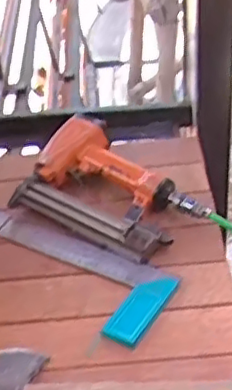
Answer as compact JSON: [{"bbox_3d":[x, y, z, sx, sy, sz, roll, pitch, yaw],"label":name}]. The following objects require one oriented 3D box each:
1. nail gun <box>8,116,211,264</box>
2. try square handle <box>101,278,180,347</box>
[{"bbox_3d":[-0.006,-0.014,0.848,0.238,0.051,0.159,21,44,30],"label":"nail gun"},{"bbox_3d":[0.027,0.118,0.713,0.040,0.009,0.107,18,43,26],"label":"try square handle"}]

